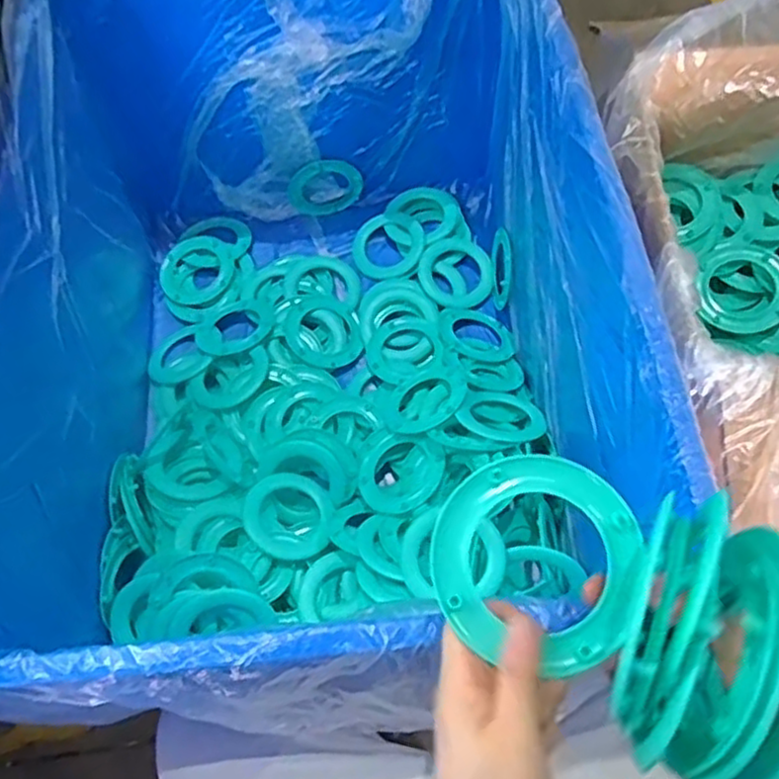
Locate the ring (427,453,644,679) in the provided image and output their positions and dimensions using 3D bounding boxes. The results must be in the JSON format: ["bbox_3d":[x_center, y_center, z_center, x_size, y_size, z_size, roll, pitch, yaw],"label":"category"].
[{"bbox_3d":[0.075,0.083,0.352,0.104,0.015,0.100,0,65,1],"label":"ring"}]

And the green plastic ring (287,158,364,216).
[{"bbox_3d":[-0.093,-0.292,1.011,0.107,0.104,0.012,-8,65,-3],"label":"green plastic ring"}]

